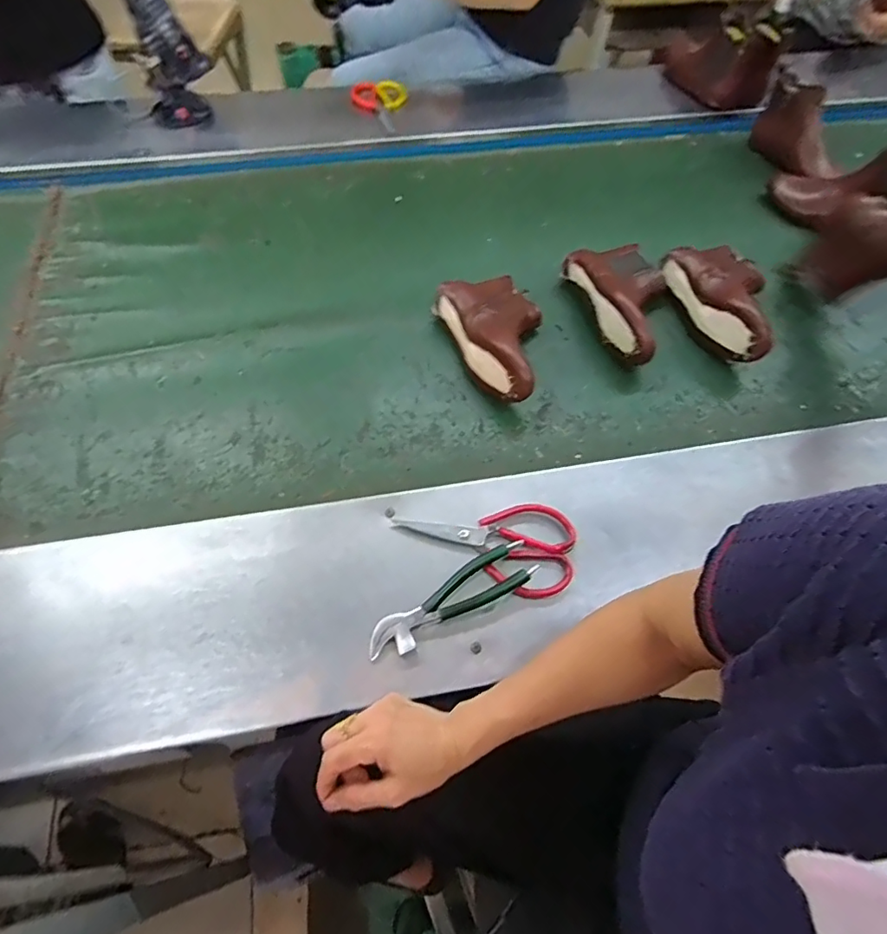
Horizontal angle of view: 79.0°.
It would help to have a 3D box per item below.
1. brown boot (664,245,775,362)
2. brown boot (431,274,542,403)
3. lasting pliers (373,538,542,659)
[{"bbox_3d":[0.431,-0.247,0.802,0.145,0.064,0.197,-19,62,-13],"label":"brown boot"},{"bbox_3d":[0.093,-0.190,0.770,0.137,0.075,0.223,-21,62,-15],"label":"brown boot"},{"bbox_3d":[0.009,0.139,0.567,0.191,0.022,0.047,-25,63,-17],"label":"lasting pliers"}]

